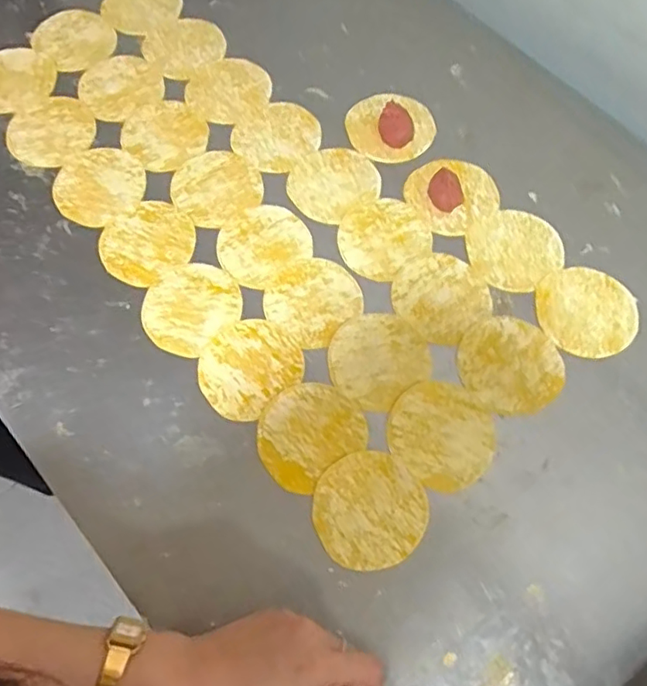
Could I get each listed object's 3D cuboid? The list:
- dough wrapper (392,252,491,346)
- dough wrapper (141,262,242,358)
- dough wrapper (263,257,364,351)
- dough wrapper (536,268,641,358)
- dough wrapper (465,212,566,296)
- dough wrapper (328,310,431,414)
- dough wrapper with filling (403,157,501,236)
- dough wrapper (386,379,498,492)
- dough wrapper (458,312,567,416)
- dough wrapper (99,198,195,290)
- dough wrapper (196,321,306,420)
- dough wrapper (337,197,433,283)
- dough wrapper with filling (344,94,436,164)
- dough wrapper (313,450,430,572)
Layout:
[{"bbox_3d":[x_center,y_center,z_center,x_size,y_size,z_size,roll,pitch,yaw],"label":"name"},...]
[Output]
[{"bbox_3d":[0.101,-0.040,0.516,0.076,0.004,0.077,0,68,0],"label":"dough wrapper"},{"bbox_3d":[-0.113,-0.031,0.516,0.075,0.004,0.082,0,68,0],"label":"dough wrapper"},{"bbox_3d":[-0.007,-0.037,0.520,0.076,0.004,0.069,-42,74,-15],"label":"dough wrapper"},{"bbox_3d":[0.224,-0.027,0.513,0.082,0.004,0.079,0,68,0],"label":"dough wrapper"},{"bbox_3d":[0.168,-0.083,0.533,0.082,0.004,0.074,-37,73,-14],"label":"dough wrapper"},{"bbox_3d":[0.045,0.012,0.497,0.080,0.004,0.075,-36,73,-13],"label":"dough wrapper"},{"bbox_3d":[0.121,-0.141,0.553,0.079,0.016,0.075,0,68,0],"label":"dough wrapper with filling"},{"bbox_3d":[0.093,0.070,0.472,0.077,0.004,0.082,-40,74,-15],"label":"dough wrapper"},{"bbox_3d":[0.152,0.017,0.493,0.080,0.004,0.082,0,68,0],"label":"dough wrapper"},{"bbox_3d":[-0.156,-0.089,0.541,0.082,0.007,0.073,-36,73,-13],"label":"dough wrapper"},{"bbox_3d":[-0.061,0.019,0.495,0.083,0.004,0.073,-41,74,-15],"label":"dough wrapper"},{"bbox_3d":[0.053,-0.094,0.542,0.083,0.005,0.074,-36,73,-13],"label":"dough wrapper"},{"bbox_3d":[0.064,-0.206,0.577,0.082,0.019,0.068,5,68,2],"label":"dough wrapper with filling"},{"bbox_3d":[0.034,0.124,0.451,0.081,0.004,0.081,0,68,0],"label":"dough wrapper"}]

